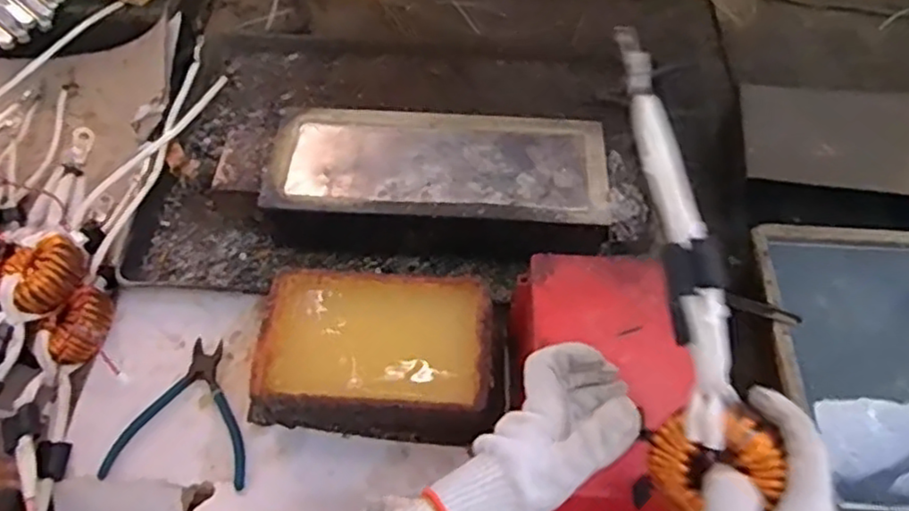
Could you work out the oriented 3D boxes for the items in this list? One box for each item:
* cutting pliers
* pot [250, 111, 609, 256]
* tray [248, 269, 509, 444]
[{"bbox_3d":[-0.238,0.140,0.611,0.124,0.010,0.131,4,55,1],"label":"cutting pliers"},{"bbox_3d":[-0.016,-0.069,0.707,0.337,0.086,0.150,3,55,0],"label":"pot"},{"bbox_3d":[-0.065,0.090,0.615,0.215,0.063,0.137,6,55,2],"label":"tray"}]

